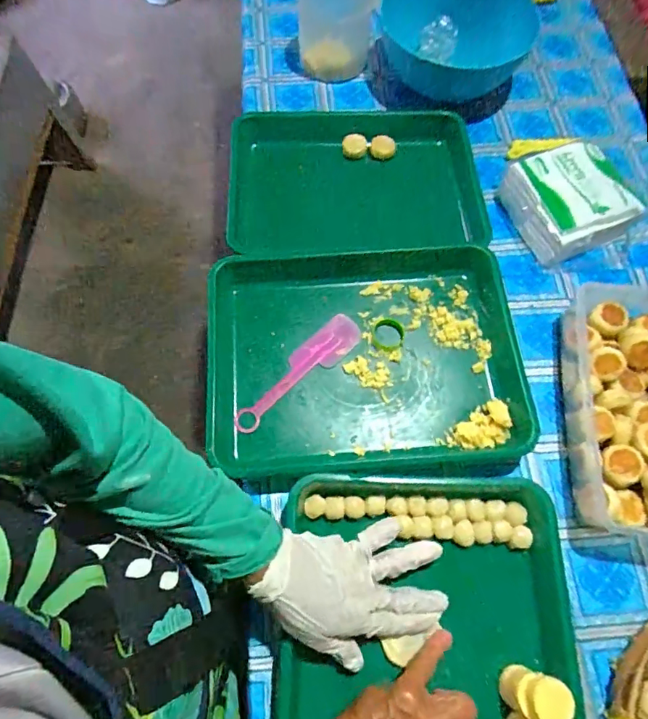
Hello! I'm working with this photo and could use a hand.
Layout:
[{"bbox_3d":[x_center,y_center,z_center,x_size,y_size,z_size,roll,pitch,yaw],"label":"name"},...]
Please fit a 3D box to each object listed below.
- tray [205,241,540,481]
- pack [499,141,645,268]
[{"bbox_3d":[0.049,-0.007,0.569,0.372,0.046,0.280,-3,68,-2],"label":"tray"},{"bbox_3d":[0.350,-0.225,0.668,0.151,0.079,0.155,-21,70,-9],"label":"pack"}]

